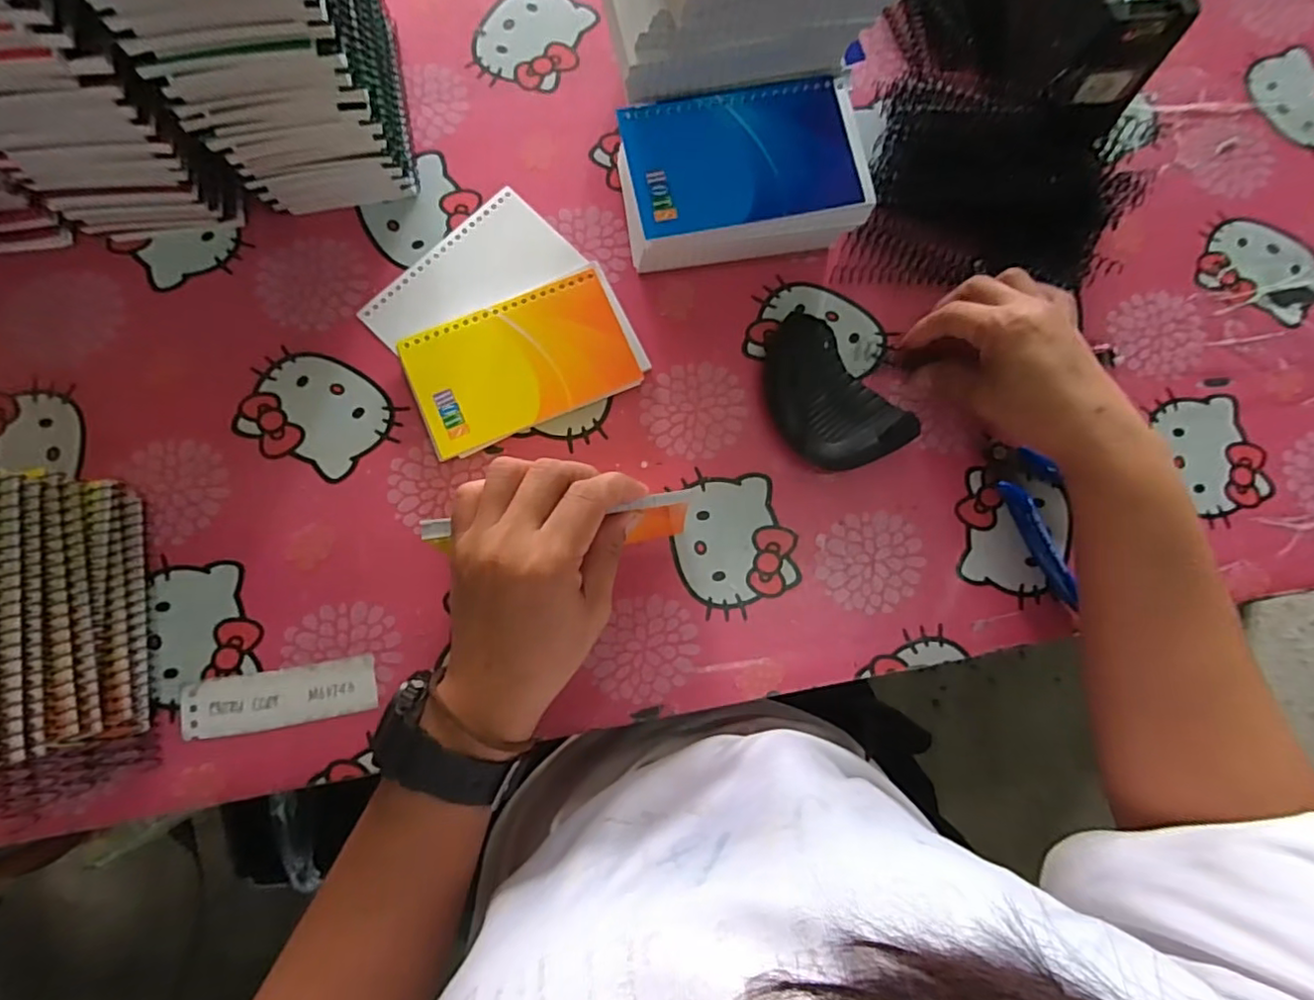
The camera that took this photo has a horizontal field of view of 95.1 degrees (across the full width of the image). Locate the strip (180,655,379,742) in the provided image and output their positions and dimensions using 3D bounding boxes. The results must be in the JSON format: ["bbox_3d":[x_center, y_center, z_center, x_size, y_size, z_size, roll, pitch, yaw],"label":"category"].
[{"bbox_3d":[-0.217,0.114,0.345,0.106,0.004,0.032,-8,82,-4],"label":"strip"}]

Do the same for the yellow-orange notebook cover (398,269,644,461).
[{"bbox_3d":[-0.084,-0.085,0.375,0.131,0.016,0.078,-23,83,-6],"label":"yellow-orange notebook cover"}]

